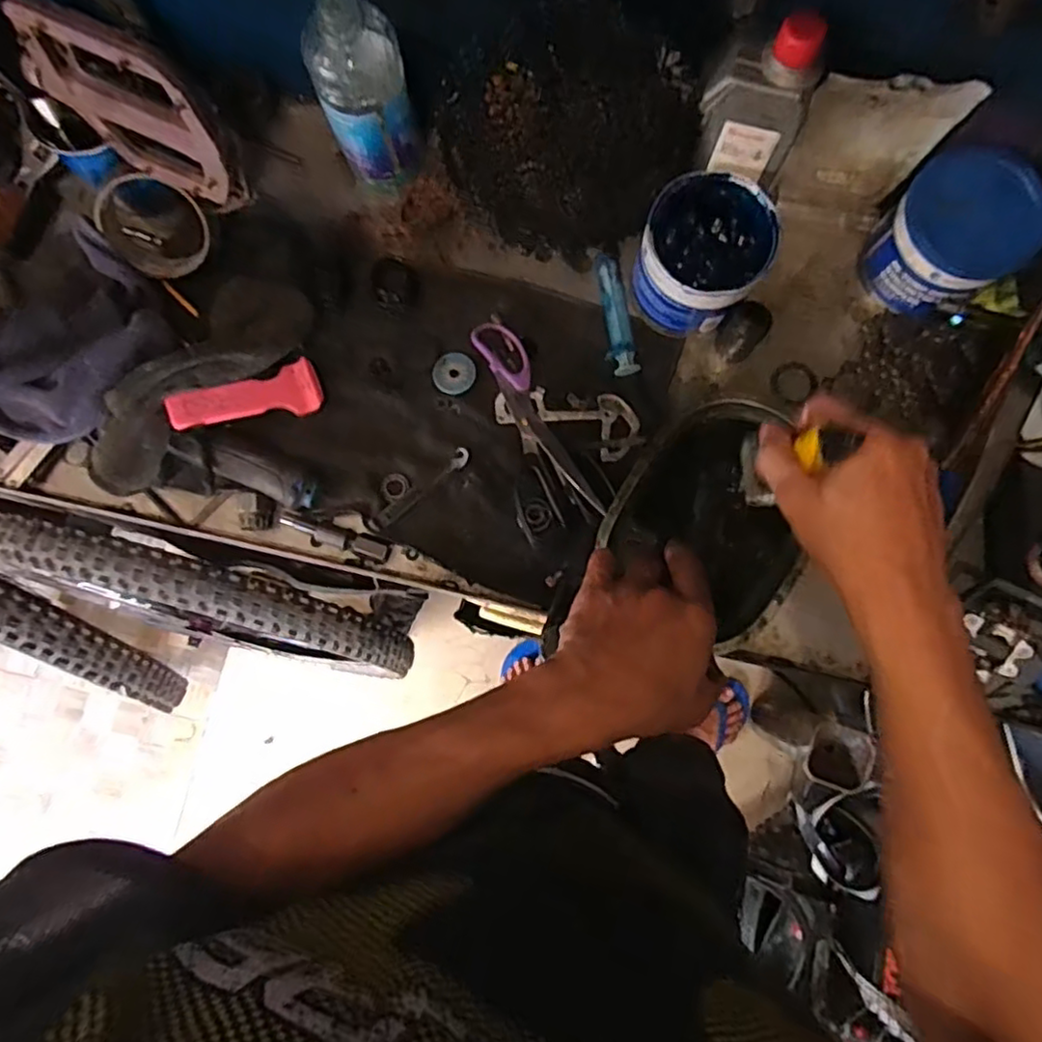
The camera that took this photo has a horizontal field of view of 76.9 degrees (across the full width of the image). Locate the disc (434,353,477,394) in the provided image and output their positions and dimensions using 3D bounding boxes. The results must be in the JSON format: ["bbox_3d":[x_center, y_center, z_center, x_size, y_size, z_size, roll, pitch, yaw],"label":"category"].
[{"bbox_3d":[-0.058,-0.128,0.569,0.035,0.007,0.036,0,82,1],"label":"disc"}]

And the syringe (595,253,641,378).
[{"bbox_3d":[0.084,-0.184,0.582,0.023,0.015,0.111,-7,81,1],"label":"syringe"}]

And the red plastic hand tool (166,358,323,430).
[{"bbox_3d":[-0.229,-0.102,0.550,0.120,0.015,0.040,-19,80,-25],"label":"red plastic hand tool"}]

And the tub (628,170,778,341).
[{"bbox_3d":[0.149,-0.218,0.545,0.101,0.083,0.111,36,84,7],"label":"tub"}]

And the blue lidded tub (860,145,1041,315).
[{"bbox_3d":[0.350,-0.231,0.542,0.100,0.093,0.096,0,81,2],"label":"blue lidded tub"}]

